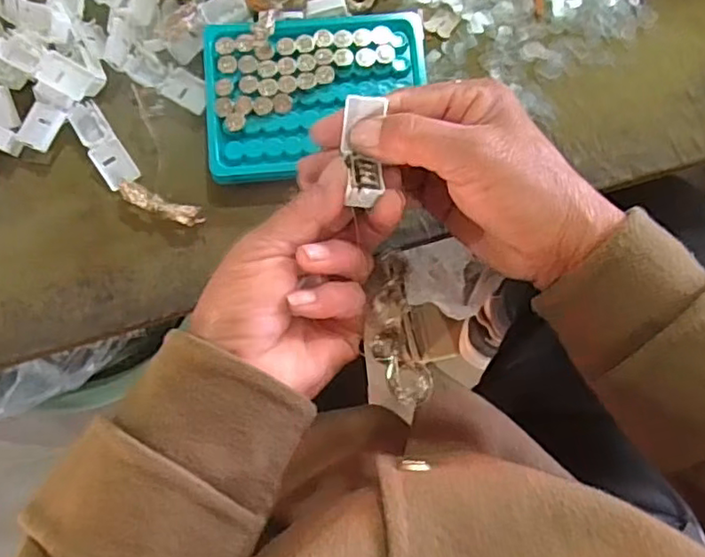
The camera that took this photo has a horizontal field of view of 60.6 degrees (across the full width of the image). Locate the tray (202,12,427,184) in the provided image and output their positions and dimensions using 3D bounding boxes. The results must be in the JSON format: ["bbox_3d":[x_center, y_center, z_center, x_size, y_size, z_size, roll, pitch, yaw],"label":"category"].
[{"bbox_3d":[-0.021,-0.108,0.359,0.129,0.020,0.092,-6,83,-3],"label":"tray"}]

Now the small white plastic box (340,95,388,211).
[{"bbox_3d":[0.006,-0.059,0.278,0.016,0.015,0.049,-2,87,-3],"label":"small white plastic box"}]

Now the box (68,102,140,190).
[{"bbox_3d":[-0.147,-0.078,0.355,0.019,0.011,0.053,-33,85,-6],"label":"box"}]

